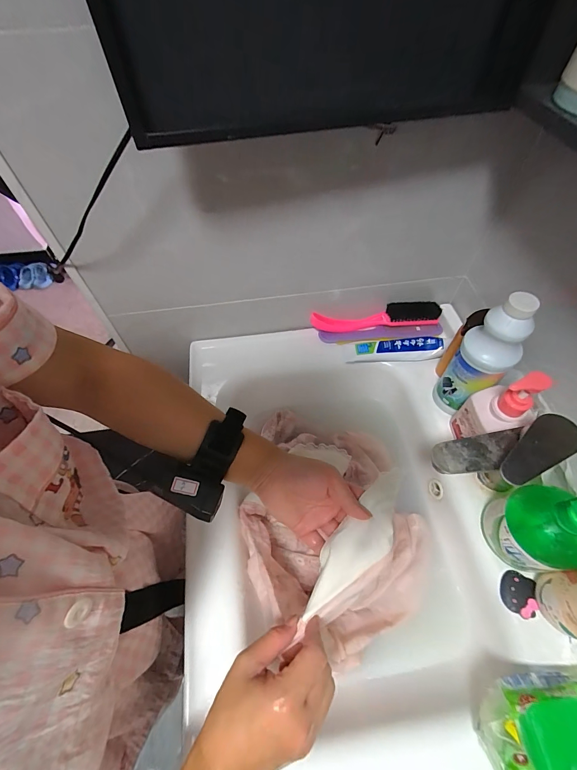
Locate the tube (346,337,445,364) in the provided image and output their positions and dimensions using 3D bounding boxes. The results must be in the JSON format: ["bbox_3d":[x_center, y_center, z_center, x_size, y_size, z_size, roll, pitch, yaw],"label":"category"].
[{"bbox_3d":[0.175,-0.057,0.539,0.153,0.035,0.029,2,57,2],"label":"tube"}]

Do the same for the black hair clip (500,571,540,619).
[{"bbox_3d":[0.261,0.235,0.369,0.033,0.010,0.042,16,58,11],"label":"black hair clip"}]

